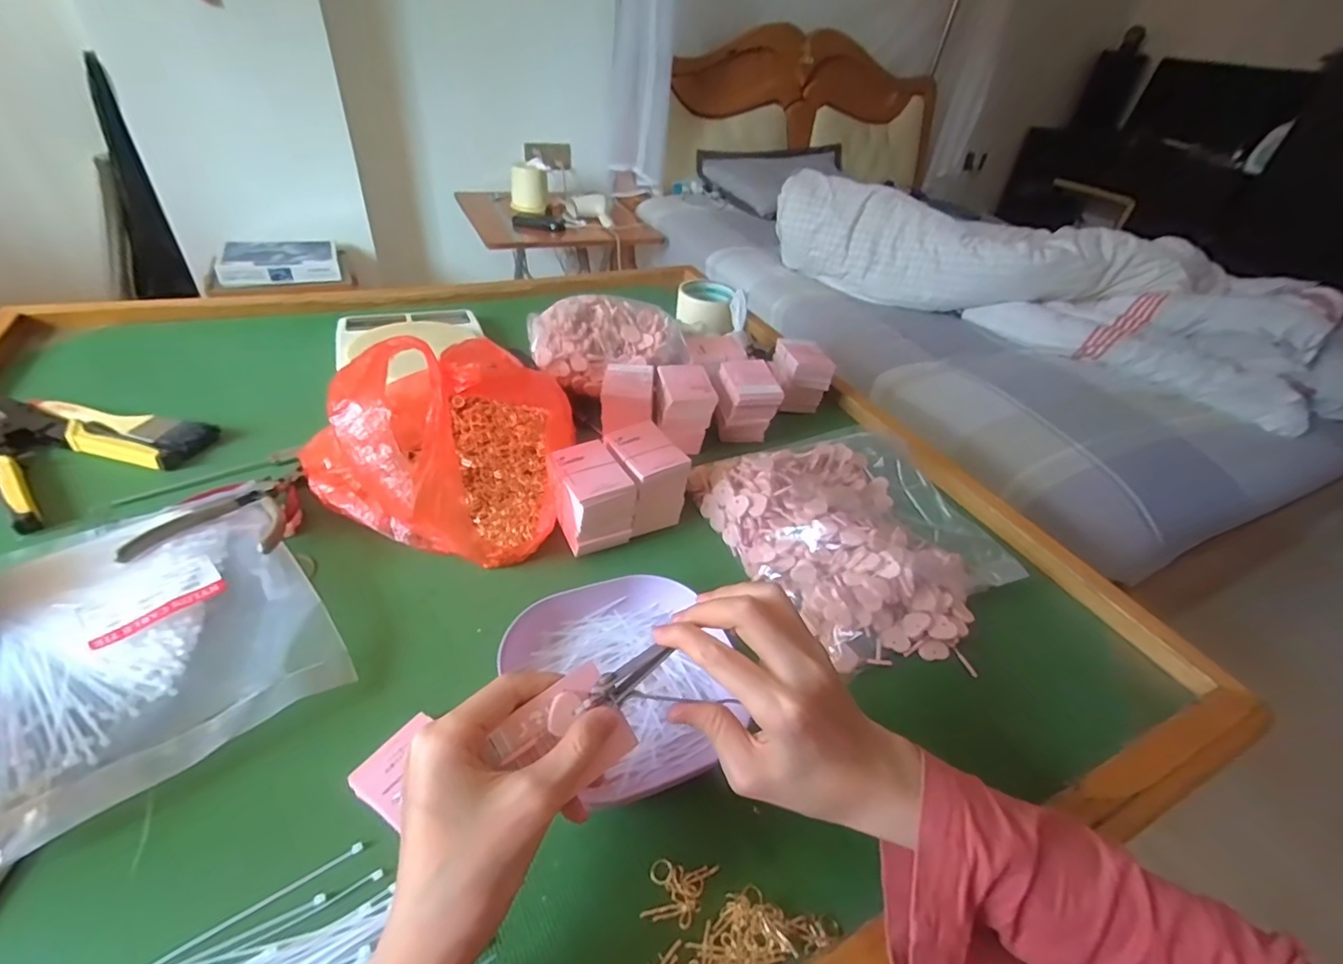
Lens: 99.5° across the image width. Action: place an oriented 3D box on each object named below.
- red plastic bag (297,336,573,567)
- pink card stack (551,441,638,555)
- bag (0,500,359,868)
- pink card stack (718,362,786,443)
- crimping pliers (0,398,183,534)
[{"bbox_3d":[-0.186,-0.045,0.449,0.184,0.165,0.186,-23,49,-32],"label":"red plastic bag"},{"bbox_3d":[-0.068,0.012,0.471,0.057,0.060,0.065,-16,45,-26],"label":"pink card stack"},{"bbox_3d":[-0.333,0.087,0.368,0.162,0.017,0.227,-26,50,-34],"label":"bag"},{"bbox_3d":[0.079,-0.088,0.614,0.055,0.067,0.068,2,40,-8],"label":"pink card stack"},{"bbox_3d":[-0.529,-0.033,0.479,0.188,0.020,0.103,24,42,19],"label":"crimping pliers"}]

